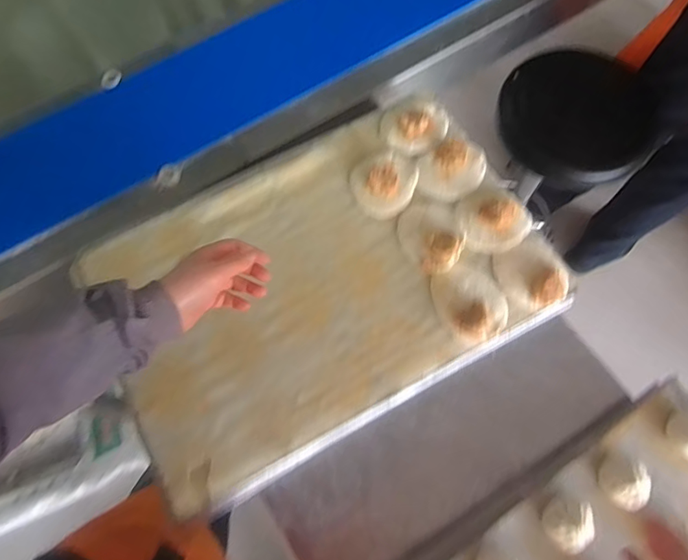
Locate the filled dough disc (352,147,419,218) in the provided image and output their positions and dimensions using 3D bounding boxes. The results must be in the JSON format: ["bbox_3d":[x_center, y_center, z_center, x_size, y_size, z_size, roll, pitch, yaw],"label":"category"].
[{"bbox_3d":[0.060,-0.149,0.696,0.091,0.022,0.107,31,74,12],"label":"filled dough disc"}]

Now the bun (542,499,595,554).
[{"bbox_3d":[0.264,0.287,0.557,0.055,0.044,0.050,-1,71,2],"label":"bun"}]

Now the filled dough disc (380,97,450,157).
[{"bbox_3d":[0.110,-0.243,0.726,0.096,0.020,0.106,43,77,15],"label":"filled dough disc"}]

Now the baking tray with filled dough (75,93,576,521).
[{"bbox_3d":[-0.041,-0.016,0.667,0.595,0.044,0.426,-28,72,-8],"label":"baking tray with filled dough"}]

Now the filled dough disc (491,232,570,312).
[{"bbox_3d":[0.257,-0.013,0.640,0.094,0.027,0.094,-1,71,2],"label":"filled dough disc"}]

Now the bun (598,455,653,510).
[{"bbox_3d":[0.339,0.243,0.576,0.053,0.039,0.060,5,71,4],"label":"bun"}]

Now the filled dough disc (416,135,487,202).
[{"bbox_3d":[0.159,-0.164,0.703,0.111,0.026,0.085,-41,74,-12],"label":"filled dough disc"}]

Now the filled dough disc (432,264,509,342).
[{"bbox_3d":[0.169,0.027,0.628,0.085,0.033,0.103,-30,72,-9],"label":"filled dough disc"}]

